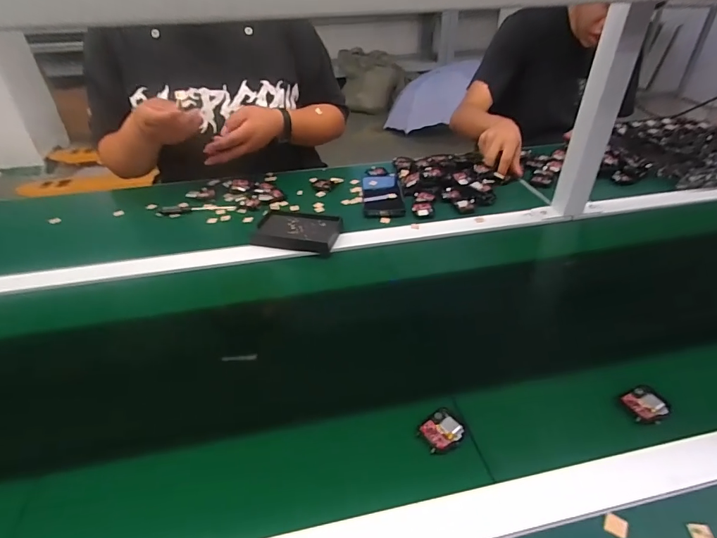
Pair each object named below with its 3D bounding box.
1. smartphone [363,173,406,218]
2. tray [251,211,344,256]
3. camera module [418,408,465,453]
[{"bbox_3d":[0.046,-0.151,0.831,0.074,0.012,0.182,-2,37,0],"label":"smartphone"},{"bbox_3d":[-0.102,-0.065,0.708,0.137,0.023,0.094,8,38,13],"label":"tray"},{"bbox_3d":[0.083,0.159,0.412,0.042,0.007,0.038,-22,42,-25],"label":"camera module"}]

